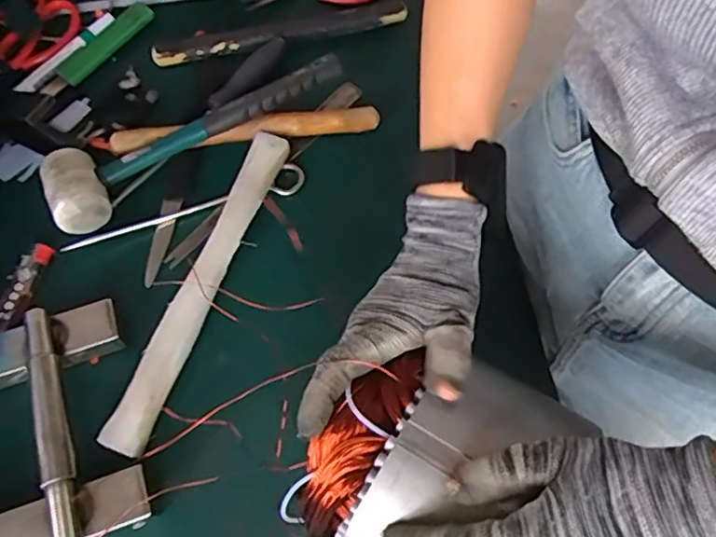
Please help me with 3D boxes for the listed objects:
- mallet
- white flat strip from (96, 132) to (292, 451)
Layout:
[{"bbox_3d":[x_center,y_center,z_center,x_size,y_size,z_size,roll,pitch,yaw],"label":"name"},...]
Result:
[{"bbox_3d":[-0.154,-0.131,0.568,0.288,0.049,0.071,-32,69,-13],"label":"mallet"},{"bbox_3d":[-0.131,0.008,0.514,0.032,0.013,0.296,24,68,-5],"label":"white flat strip"}]

